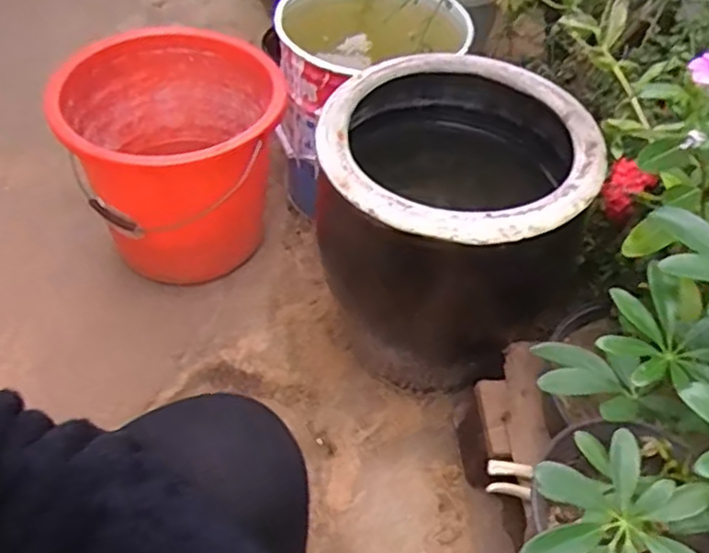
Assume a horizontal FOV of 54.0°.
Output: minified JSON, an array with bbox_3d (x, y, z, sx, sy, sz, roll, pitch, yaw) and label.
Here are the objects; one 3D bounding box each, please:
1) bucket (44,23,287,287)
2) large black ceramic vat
[{"bbox_3d":[-0.252,-0.158,1.008,0.286,0.279,0.286,-1,50,-7],"label":"bucket"},{"bbox_3d":[0.117,-0.046,0.911,0.325,0.363,0.307,3,49,-4],"label":"large black ceramic vat"}]

